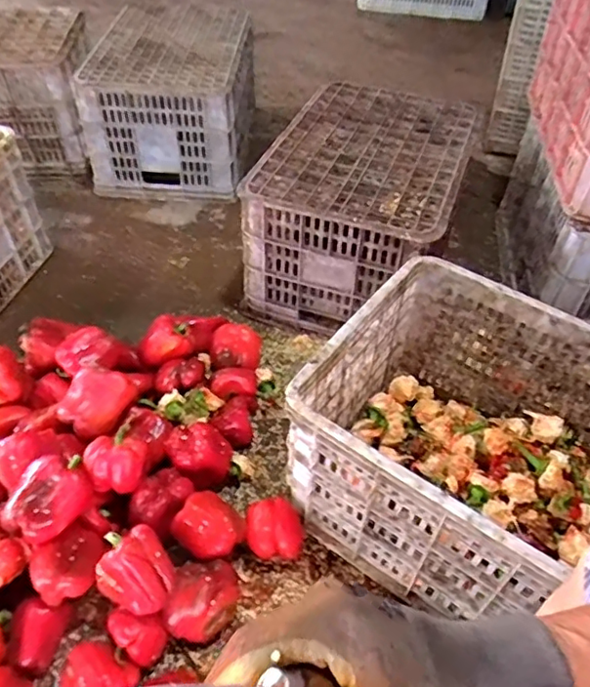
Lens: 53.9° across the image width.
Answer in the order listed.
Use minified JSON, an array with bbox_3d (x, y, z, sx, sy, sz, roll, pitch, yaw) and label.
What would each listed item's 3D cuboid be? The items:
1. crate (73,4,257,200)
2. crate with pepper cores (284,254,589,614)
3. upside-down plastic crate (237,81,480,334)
[{"bbox_3d":[-0.293,-0.612,1.457,0.337,0.277,0.473,3,48,1],"label":"crate"},{"bbox_3d":[0.280,0.158,0.742,0.496,0.252,0.349,28,53,22],"label":"crate with pepper cores"},{"bbox_3d":[0.139,-0.274,1.166,0.338,0.269,0.494,16,49,13],"label":"upside-down plastic crate"}]

